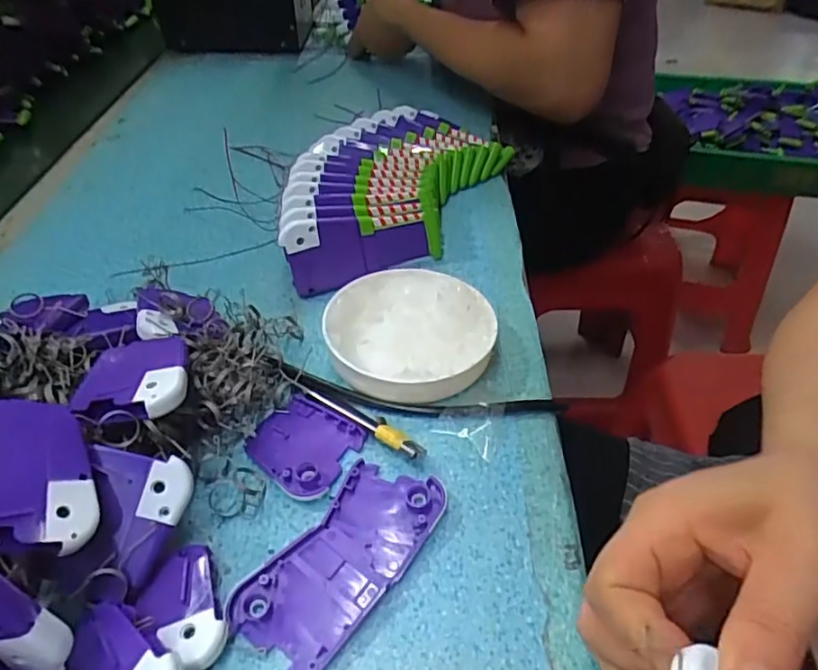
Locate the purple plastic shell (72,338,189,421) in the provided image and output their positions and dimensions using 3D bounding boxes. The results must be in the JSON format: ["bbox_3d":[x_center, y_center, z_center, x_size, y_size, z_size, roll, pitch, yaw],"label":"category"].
[{"bbox_3d":[-0.139,0.020,0.304,0.051,0.012,0.067,-17,33,-8],"label":"purple plastic shell"}]

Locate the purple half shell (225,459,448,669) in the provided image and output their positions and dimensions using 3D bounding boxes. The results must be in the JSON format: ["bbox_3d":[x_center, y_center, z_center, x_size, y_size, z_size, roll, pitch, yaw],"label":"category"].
[{"bbox_3d":[-0.030,0.104,0.282,0.053,0.010,0.108,26,50,25],"label":"purple half shell"}]

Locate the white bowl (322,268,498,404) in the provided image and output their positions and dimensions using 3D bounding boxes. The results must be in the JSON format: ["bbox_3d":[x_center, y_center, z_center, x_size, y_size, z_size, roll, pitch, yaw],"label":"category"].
[{"bbox_3d":[0.000,0.000,0.376,0.103,0.031,0.103,0,44,0],"label":"white bowl"}]

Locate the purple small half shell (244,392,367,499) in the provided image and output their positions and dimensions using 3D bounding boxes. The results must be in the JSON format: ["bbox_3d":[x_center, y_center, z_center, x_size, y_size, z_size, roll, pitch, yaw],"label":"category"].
[{"bbox_3d":[-0.059,0.059,0.328,0.059,0.007,0.051,28,50,26],"label":"purple small half shell"}]

